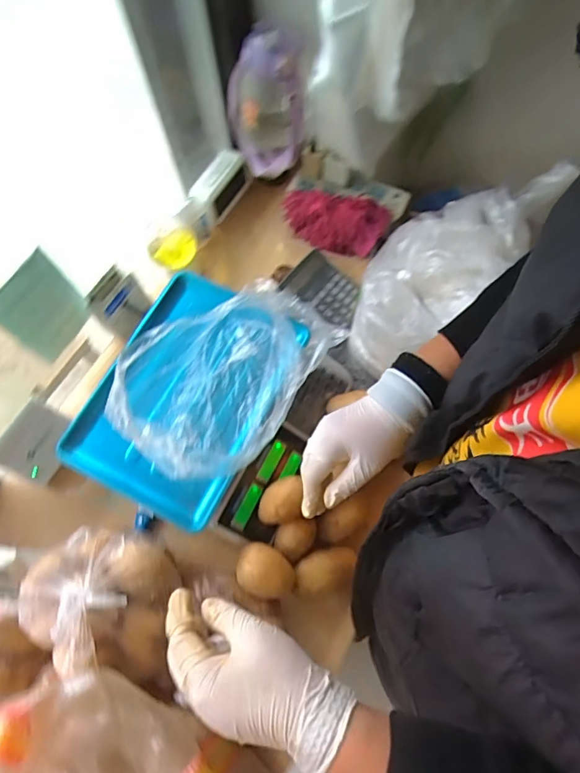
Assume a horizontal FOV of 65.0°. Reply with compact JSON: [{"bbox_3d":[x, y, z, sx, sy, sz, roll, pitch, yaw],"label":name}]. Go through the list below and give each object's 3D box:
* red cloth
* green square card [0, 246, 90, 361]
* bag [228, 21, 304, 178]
[{"bbox_3d":[0.082,-0.312,0.853,0.200,0.054,0.108,15,72,7],"label":"red cloth"},{"bbox_3d":[-0.364,-0.114,0.668,0.010,0.152,0.111,40,75,22],"label":"green square card"},{"bbox_3d":[-0.041,-0.472,0.786,0.124,0.218,0.078,-9,70,-2],"label":"bag"}]

